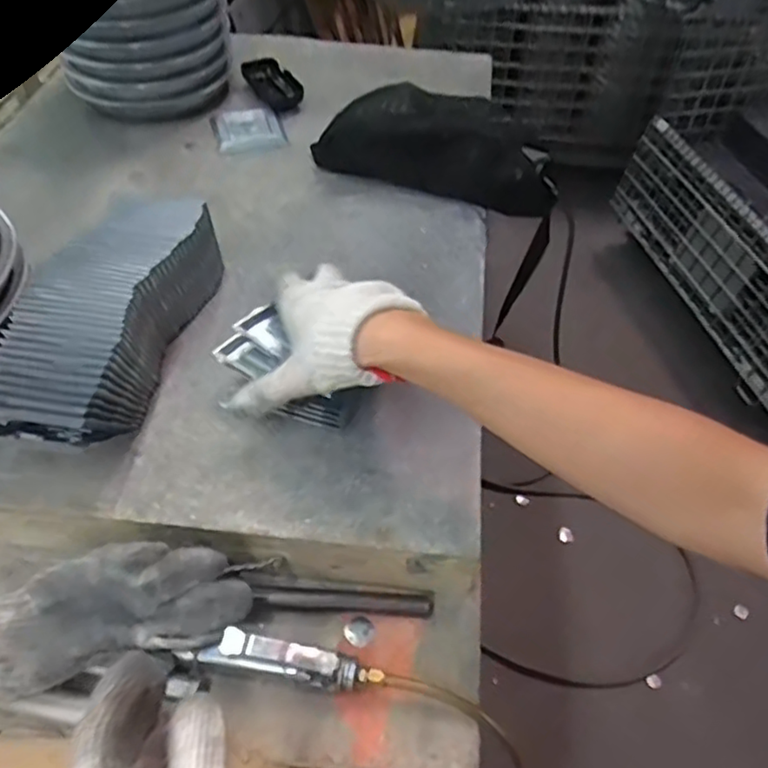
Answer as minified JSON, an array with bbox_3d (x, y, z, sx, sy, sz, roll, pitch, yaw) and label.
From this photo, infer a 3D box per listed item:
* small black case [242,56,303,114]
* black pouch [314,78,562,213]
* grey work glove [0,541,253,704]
[{"bbox_3d":[-0.157,-0.423,0.922,0.054,0.024,0.113,-23,56,-20],"label":"small black case"},{"bbox_3d":[0.065,-0.290,0.778,0.293,0.082,0.095,18,53,10],"label":"black pouch"},{"bbox_3d":[-0.196,0.157,0.457,0.195,0.065,0.078,-11,53,-12],"label":"grey work glove"}]

